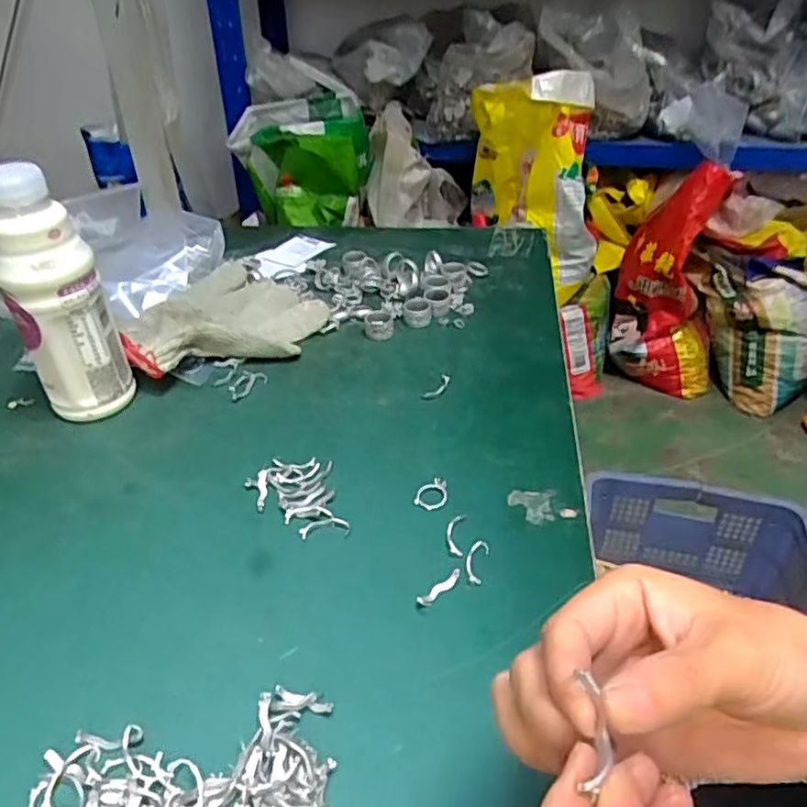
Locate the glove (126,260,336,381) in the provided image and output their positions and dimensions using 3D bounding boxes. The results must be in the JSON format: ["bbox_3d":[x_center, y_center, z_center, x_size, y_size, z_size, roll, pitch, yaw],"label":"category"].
[{"bbox_3d":[-0.170,-0.083,0.635,0.179,0.041,0.147,-17,40,-20],"label":"glove"}]

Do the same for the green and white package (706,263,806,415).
[{"bbox_3d":[0.930,-0.165,1.740,0.289,0.320,0.178,22,42,27],"label":"green and white package"}]

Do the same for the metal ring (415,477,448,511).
[{"bbox_3d":[0.022,0.063,0.467,0.021,0.006,0.027,26,45,31],"label":"metal ring"}]

